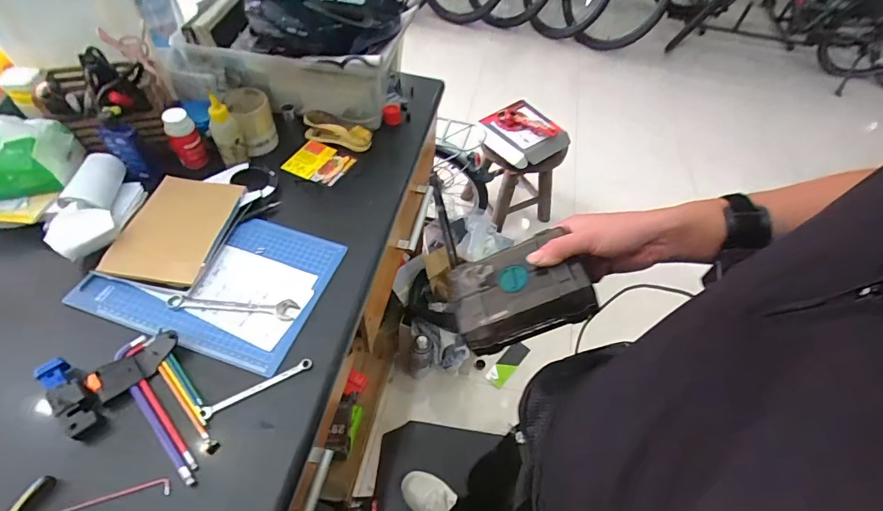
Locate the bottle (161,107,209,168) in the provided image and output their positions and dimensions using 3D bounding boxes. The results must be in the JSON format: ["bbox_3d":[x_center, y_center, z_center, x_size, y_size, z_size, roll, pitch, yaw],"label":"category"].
[{"bbox_3d":[-0.427,-0.194,0.708,0.044,0.098,0.034,-30,61,-25],"label":"bottle"}]

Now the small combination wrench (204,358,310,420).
[{"bbox_3d":[-0.224,0.162,0.528,0.130,0.007,0.013,-24,59,-22],"label":"small combination wrench"}]

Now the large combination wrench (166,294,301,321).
[{"bbox_3d":[-0.286,0.068,0.590,0.173,0.008,0.030,6,53,-1],"label":"large combination wrench"}]

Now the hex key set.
[{"bbox_3d":[-0.357,0.181,0.489,0.134,0.026,0.200,-27,60,-23],"label":"hex key set"}]

